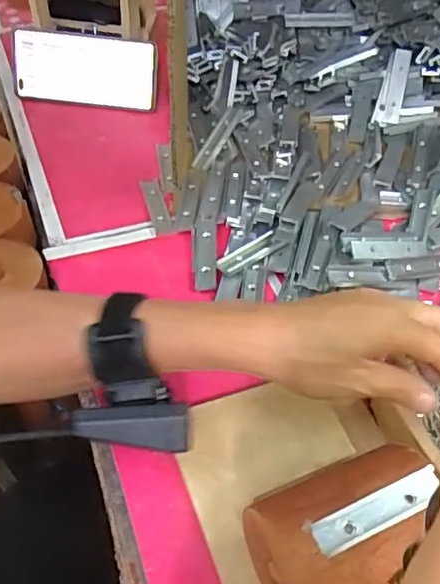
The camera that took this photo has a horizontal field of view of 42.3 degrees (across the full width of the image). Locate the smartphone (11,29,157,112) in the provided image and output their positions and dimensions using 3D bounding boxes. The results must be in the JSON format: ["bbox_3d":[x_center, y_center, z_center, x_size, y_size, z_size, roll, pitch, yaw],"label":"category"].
[{"bbox_3d":[-0.155,-0.255,0.656,0.161,0.076,0.014,4,29,-2],"label":"smartphone"}]

